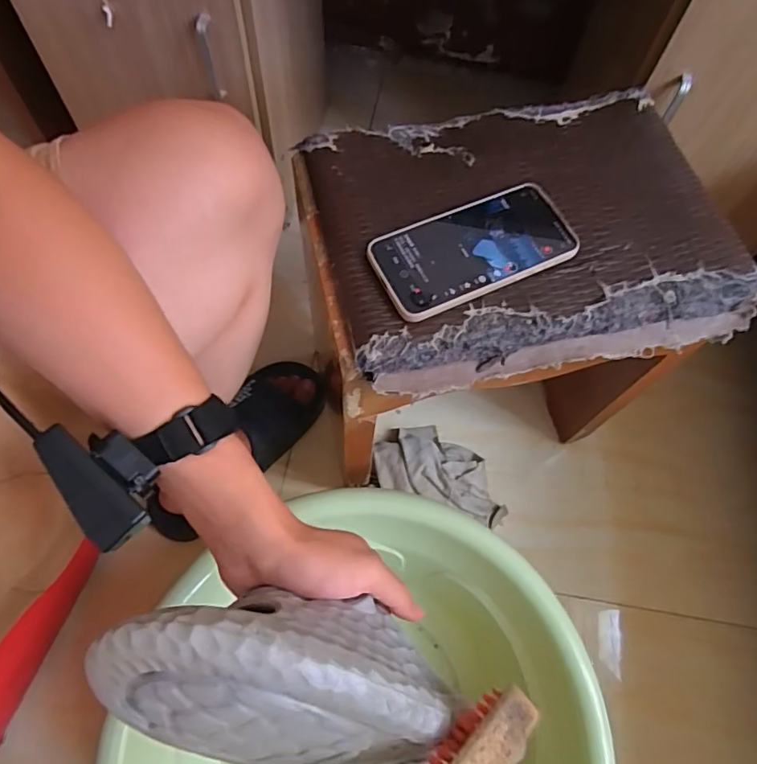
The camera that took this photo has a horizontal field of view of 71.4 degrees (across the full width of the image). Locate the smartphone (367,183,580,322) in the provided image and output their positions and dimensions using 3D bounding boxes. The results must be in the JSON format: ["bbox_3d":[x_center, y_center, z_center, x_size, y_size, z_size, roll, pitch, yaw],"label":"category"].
[{"bbox_3d":[0.080,-0.109,0.435,0.170,0.014,0.080,-22,68,-13],"label":"smartphone"}]

